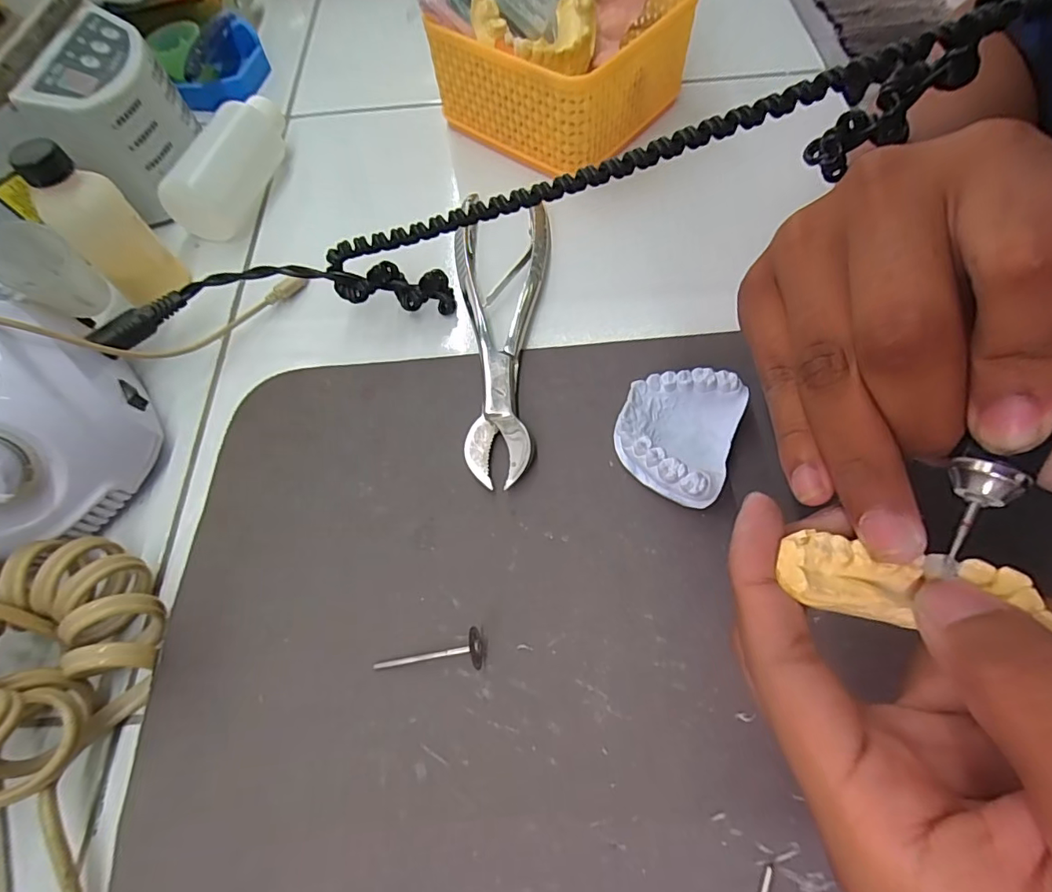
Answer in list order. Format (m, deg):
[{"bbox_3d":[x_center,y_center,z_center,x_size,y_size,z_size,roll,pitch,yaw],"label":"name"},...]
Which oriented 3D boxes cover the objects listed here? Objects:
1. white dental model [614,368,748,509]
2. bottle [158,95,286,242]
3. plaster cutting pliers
[{"bbox_3d":[0.068,-0.006,0.232,0.049,0.023,0.059,18,66,12],"label":"white dental model"},{"bbox_3d":[-0.186,-0.180,0.318,0.035,0.042,0.093,12,64,9],"label":"bottle"},{"bbox_3d":[-0.009,-0.067,0.271,0.053,0.015,0.181,-6,63,0],"label":"plaster cutting pliers"}]

